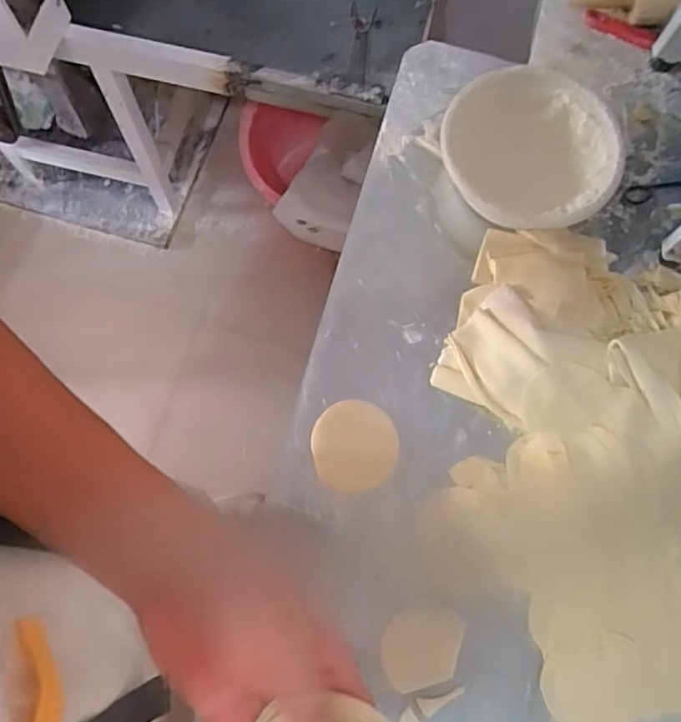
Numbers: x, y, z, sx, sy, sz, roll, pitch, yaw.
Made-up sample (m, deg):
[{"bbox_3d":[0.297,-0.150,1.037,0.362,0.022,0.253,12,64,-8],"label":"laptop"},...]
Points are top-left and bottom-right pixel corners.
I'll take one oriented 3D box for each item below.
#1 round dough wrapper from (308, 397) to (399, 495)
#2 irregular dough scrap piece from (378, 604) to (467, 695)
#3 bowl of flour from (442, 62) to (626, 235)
[{"bbox_3d":[0.014,0.084,0.578,0.083,0.004,0.087,-6,84,-3],"label":"round dough wrapper"},{"bbox_3d":[0.077,0.264,0.537,0.078,0.004,0.067,-11,82,-8],"label":"irregular dough scrap piece"},{"bbox_3d":[0.207,-0.230,0.642,0.183,0.057,0.188,0,74,-2],"label":"bowl of flour"}]

